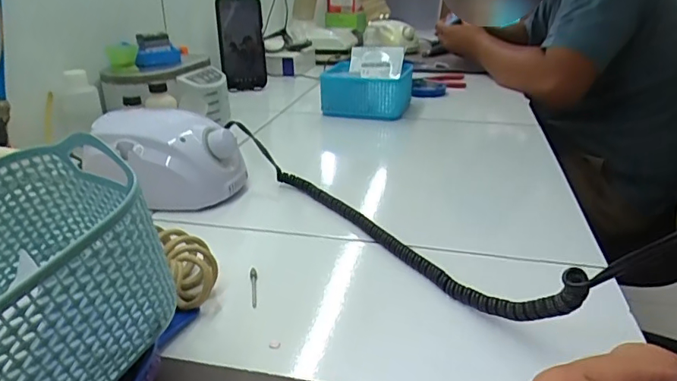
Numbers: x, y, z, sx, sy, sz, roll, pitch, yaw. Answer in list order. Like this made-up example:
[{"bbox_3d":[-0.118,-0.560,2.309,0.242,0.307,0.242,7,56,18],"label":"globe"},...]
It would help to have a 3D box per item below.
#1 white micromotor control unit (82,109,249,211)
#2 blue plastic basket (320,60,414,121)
[{"bbox_3d":[-0.172,-0.032,0.502,0.135,0.071,0.091,8,25,16],"label":"white micromotor control unit"},{"bbox_3d":[0.053,-0.176,0.842,0.134,0.075,0.189,4,24,12],"label":"blue plastic basket"}]

